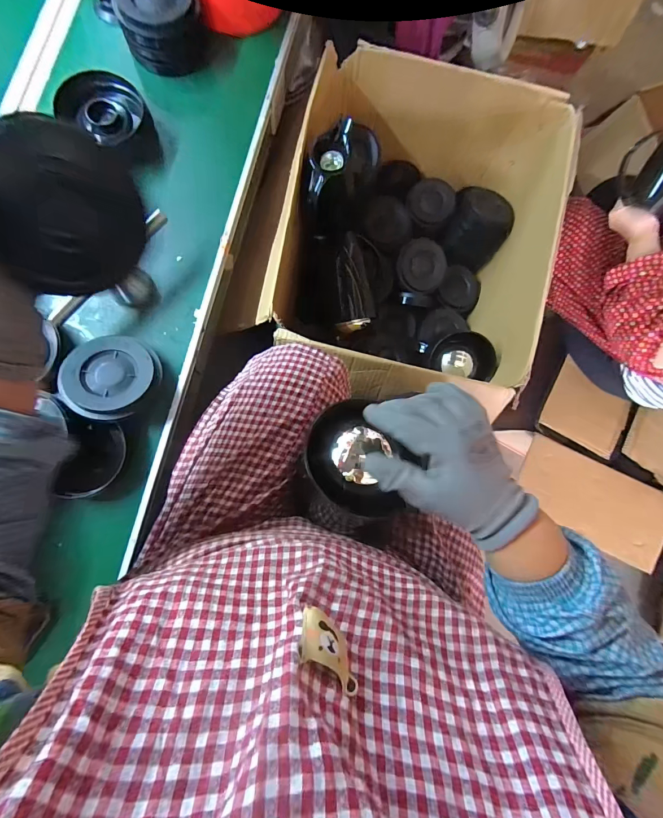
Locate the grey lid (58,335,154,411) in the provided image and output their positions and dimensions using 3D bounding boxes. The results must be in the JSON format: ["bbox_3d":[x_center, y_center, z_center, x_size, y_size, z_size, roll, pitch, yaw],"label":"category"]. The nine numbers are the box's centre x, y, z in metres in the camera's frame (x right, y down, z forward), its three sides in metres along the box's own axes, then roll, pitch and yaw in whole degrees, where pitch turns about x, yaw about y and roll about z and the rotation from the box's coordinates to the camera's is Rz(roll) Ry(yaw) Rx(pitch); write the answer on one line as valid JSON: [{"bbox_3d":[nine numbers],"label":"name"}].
[{"bbox_3d":[-0.300,-0.052,0.465,0.115,0.010,0.106,3,67,-6],"label":"grey lid"}]

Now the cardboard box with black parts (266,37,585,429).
[{"bbox_3d":[0.150,-0.349,0.760,0.505,0.301,0.668,19,81,-3],"label":"cardboard box with black parts"}]

